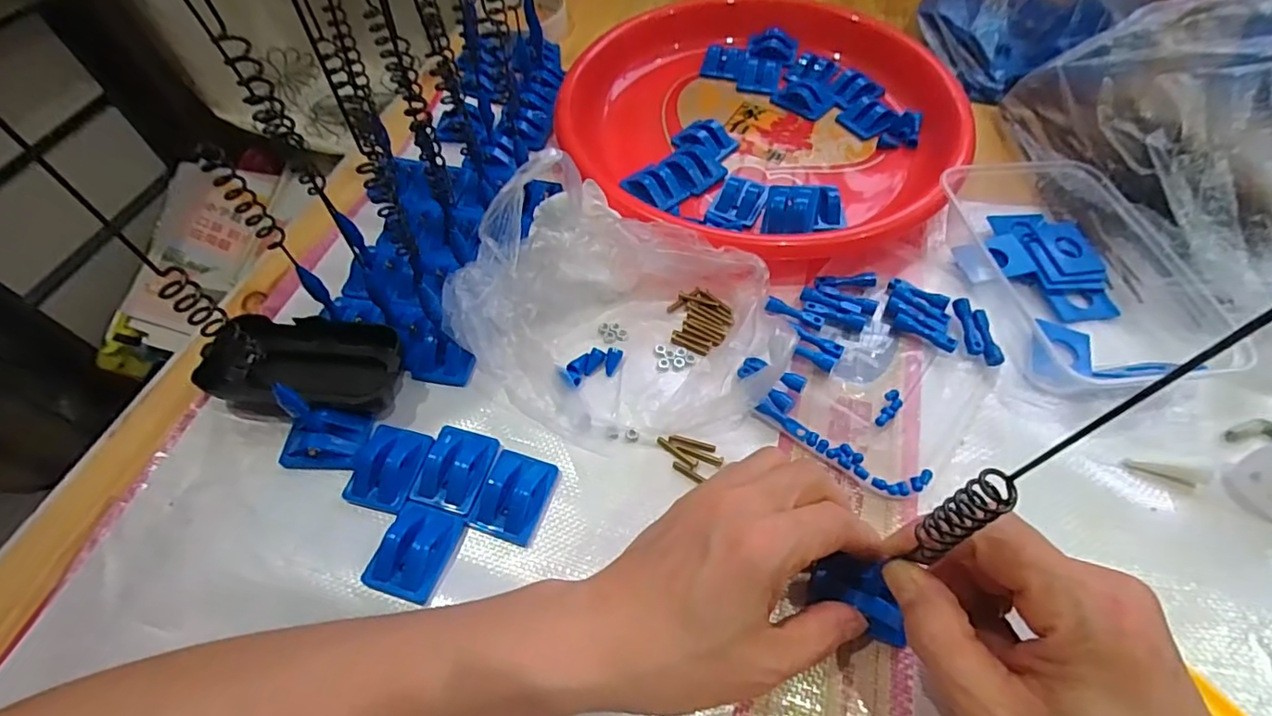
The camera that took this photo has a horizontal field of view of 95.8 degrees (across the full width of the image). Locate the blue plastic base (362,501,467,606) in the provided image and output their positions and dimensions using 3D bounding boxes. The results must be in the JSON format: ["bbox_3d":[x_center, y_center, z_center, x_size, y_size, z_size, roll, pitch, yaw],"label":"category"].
[{"bbox_3d":[-0.109,0.093,0.281,0.032,0.012,0.043,14,59,11],"label":"blue plastic base"}]

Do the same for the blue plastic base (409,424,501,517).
[{"bbox_3d":[-0.095,0.059,0.307,0.035,0.015,0.044,10,58,8],"label":"blue plastic base"}]

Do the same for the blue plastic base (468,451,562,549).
[{"bbox_3d":[-0.063,0.071,0.300,0.033,0.015,0.045,15,59,11],"label":"blue plastic base"}]

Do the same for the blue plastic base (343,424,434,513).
[{"bbox_3d":[-0.132,0.057,0.308,0.038,0.016,0.045,11,58,9],"label":"blue plastic base"}]

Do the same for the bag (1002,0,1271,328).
[{"bbox_3d":[0.333,-0.138,0.338,0.119,0.138,0.210,8,58,7],"label":"bag"}]

